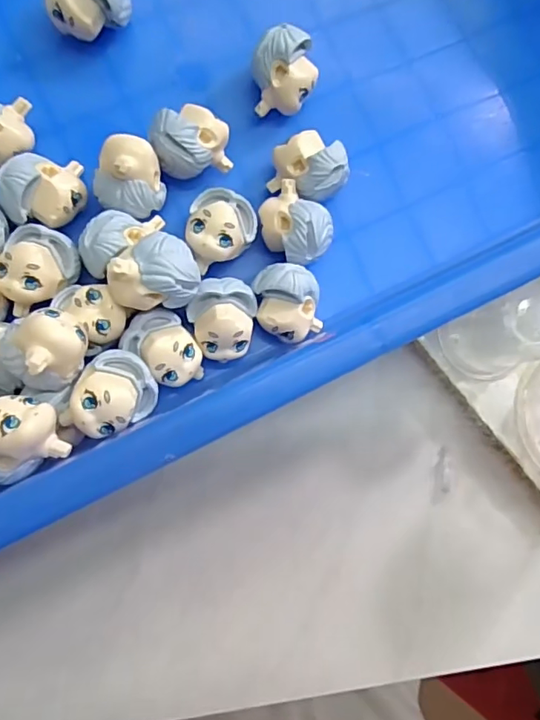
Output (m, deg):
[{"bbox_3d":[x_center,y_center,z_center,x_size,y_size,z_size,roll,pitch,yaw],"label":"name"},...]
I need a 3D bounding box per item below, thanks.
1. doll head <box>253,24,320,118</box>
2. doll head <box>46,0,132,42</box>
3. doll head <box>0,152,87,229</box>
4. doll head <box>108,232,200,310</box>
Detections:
[{"bbox_3d":[0.005,-0.104,0.198,0.023,0.027,0.025,0,87,-7],"label":"doll head"},{"bbox_3d":[-0.064,-0.124,0.188,0.027,0.024,0.020,-22,90,-8],"label":"doll head"},{"bbox_3d":[-0.077,-0.057,0.180,0.025,0.017,0.023,-5,87,-8],"label":"doll head"},{"bbox_3d":[-0.037,-0.028,0.172,0.027,0.023,0.023,-6,87,-8],"label":"doll head"}]

